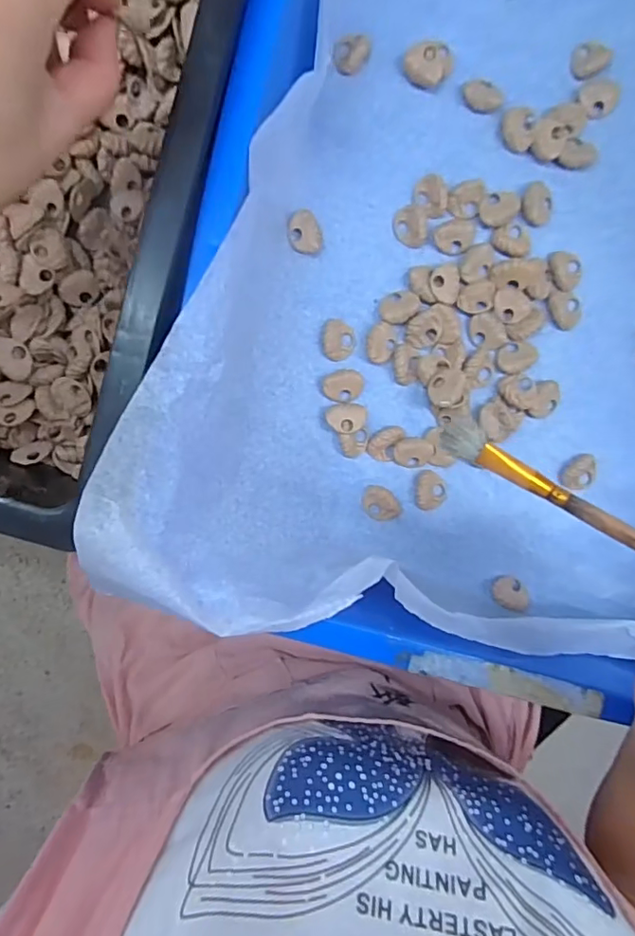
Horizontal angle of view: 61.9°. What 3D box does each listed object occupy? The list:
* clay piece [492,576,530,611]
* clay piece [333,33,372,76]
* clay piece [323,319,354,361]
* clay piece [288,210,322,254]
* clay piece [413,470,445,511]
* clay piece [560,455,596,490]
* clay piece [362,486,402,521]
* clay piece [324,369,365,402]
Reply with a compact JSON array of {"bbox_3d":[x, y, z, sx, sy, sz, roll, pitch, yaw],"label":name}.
[{"bbox_3d":[0.118,0.076,0.321,0.023,0.006,0.017,40,93,-2],"label":"clay piece"},{"bbox_3d":[0.019,-0.233,0.296,0.019,0.007,0.021,35,93,-2],"label":"clay piece"},{"bbox_3d":[0.013,-0.075,0.309,0.019,0.004,0.023,0,94,1],"label":"clay piece"},{"bbox_3d":[-0.007,-0.136,0.304,0.018,0.005,0.024,-6,94,1],"label":"clay piece"},{"bbox_3d":[0.068,0.013,0.317,0.019,0.006,0.023,-4,94,1],"label":"clay piece"},{"bbox_3d":[0.159,0.003,0.320,0.023,0.007,0.019,-45,92,3],"label":"clay piece"},{"bbox_3d":[0.039,0.023,0.317,0.025,0.007,0.018,35,93,-2],"label":"clay piece"},{"bbox_3d":[0.016,-0.048,0.311,0.023,0.004,0.019,-2,94,1],"label":"clay piece"}]

